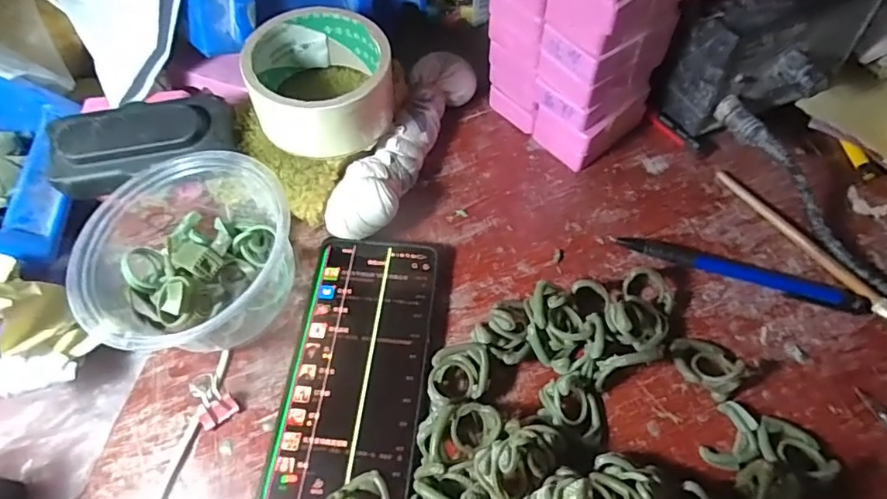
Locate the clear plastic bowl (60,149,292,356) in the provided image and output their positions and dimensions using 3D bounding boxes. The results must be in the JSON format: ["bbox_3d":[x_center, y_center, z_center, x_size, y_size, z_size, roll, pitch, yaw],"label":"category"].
[{"bbox_3d":[-0.144,0.007,0.306,0.102,0.069,0.111,-1,60,1],"label":"clear plastic bowl"}]

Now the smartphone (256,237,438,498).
[{"bbox_3d":[-0.046,0.066,0.302,0.076,0.013,0.158,5,60,4],"label":"smartphone"}]

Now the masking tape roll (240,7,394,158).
[{"bbox_3d":[-0.074,-0.104,0.339,0.082,0.050,0.081,-1,60,1],"label":"masking tape roll"}]

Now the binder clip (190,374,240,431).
[{"bbox_3d":[-0.127,0.081,0.297,0.019,0.010,0.033,-29,63,-14],"label":"binder clip"}]

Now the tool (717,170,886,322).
[{"bbox_3d":[0.224,-0.003,0.332,0.008,0.008,0.137,-30,64,-15],"label":"tool"}]

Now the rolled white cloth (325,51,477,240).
[{"bbox_3d":[-0.025,-0.071,0.365,0.039,0.040,0.159,20,62,12],"label":"rolled white cloth"}]

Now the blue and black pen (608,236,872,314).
[{"bbox_3d":[0.179,0.012,0.329,0.147,0.008,0.015,16,62,10],"label":"blue and black pen"}]

